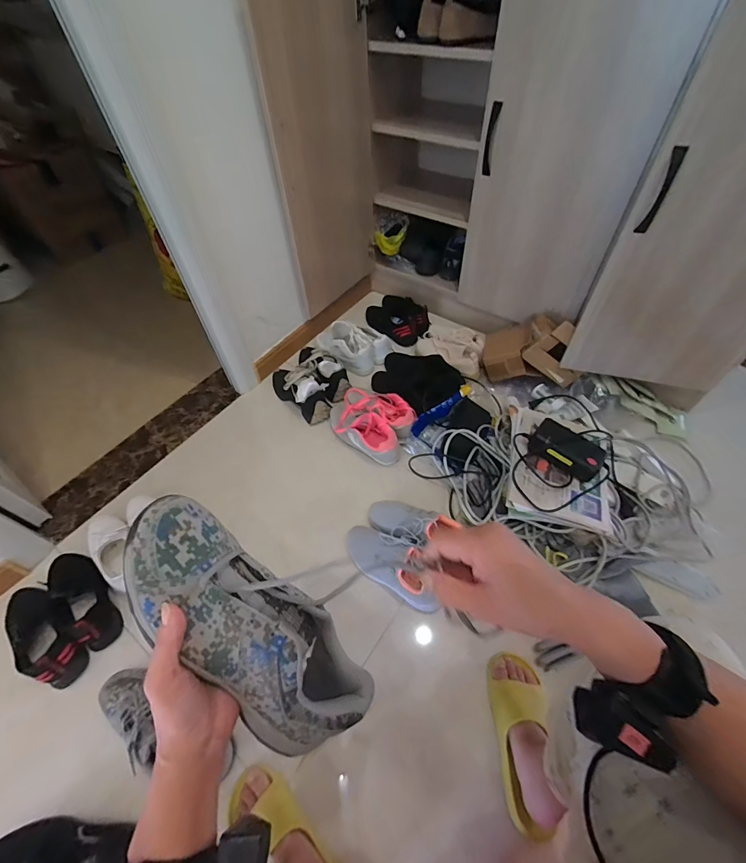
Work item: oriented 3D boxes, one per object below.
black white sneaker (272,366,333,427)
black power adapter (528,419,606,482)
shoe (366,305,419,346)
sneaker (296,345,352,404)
[{"bbox_3d":[-0.216,-0.136,1.155,0.112,0.096,0.246,-38,61,-24],"label":"black white sneaker"},{"bbox_3d":[0.438,0.041,0.861,0.153,0.047,0.091,33,61,24],"label":"black power adapter"},{"bbox_3d":[0.069,-0.388,1.380,0.073,0.090,0.243,-28,39,-18],"label":"shoe"},{"bbox_3d":[-0.160,-0.203,1.199,0.102,0.079,0.247,-26,56,-17],"label":"sneaker"}]

